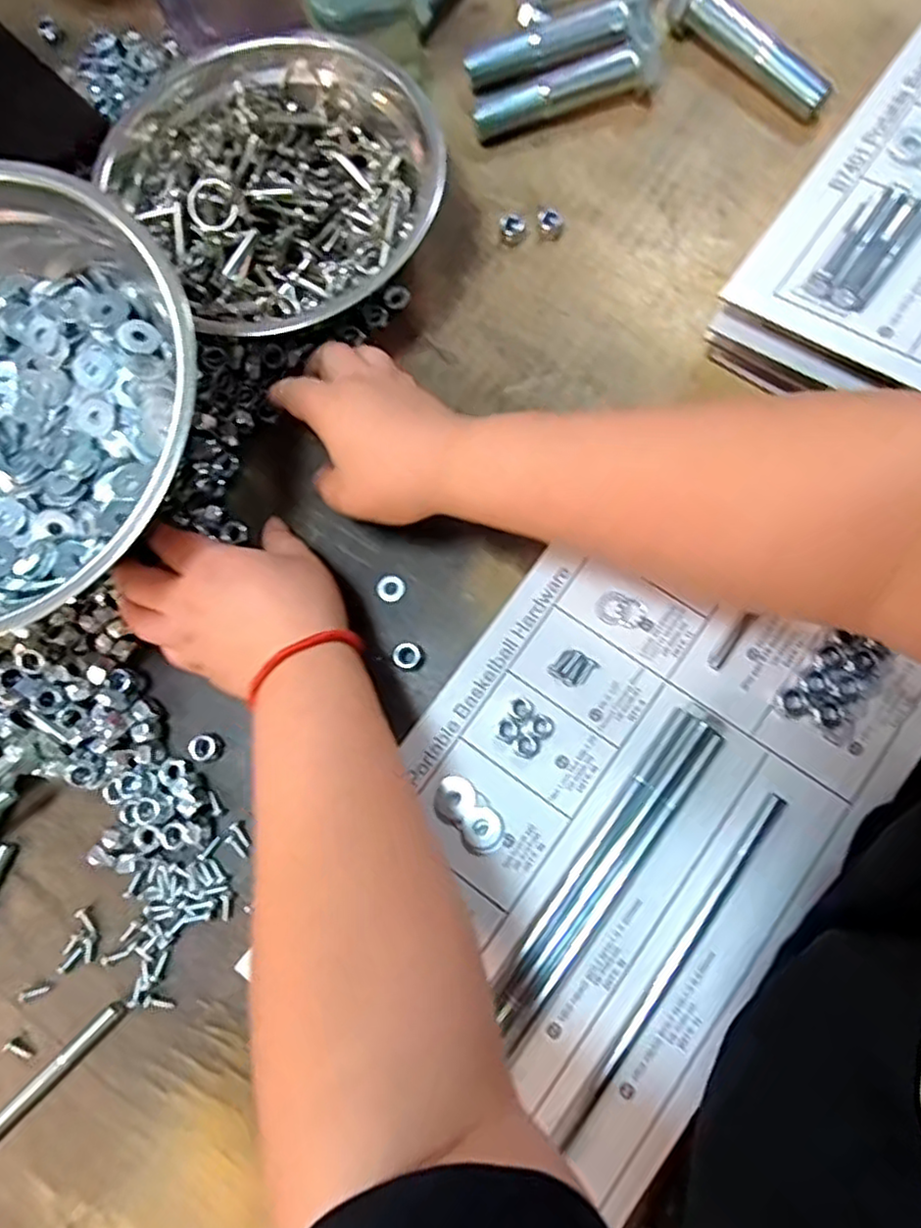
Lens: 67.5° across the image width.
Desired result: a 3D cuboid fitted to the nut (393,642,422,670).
[{"bbox_3d":[-0.031,0.024,0.400,0.016,0.009,0.015,-1,77,5],"label":"nut"}]

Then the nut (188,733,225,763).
[{"bbox_3d":[-0.148,0.078,0.400,0.019,0.009,0.016,-10,76,2],"label":"nut"}]

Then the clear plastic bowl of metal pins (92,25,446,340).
[{"bbox_3d":[-0.111,-0.274,0.439,0.180,0.049,0.212,-35,76,-4],"label":"clear plastic bowl of metal pins"}]

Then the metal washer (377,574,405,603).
[{"bbox_3d":[-0.042,-0.016,0.413,0.016,0.004,0.017,-1,77,5],"label":"metal washer"}]

